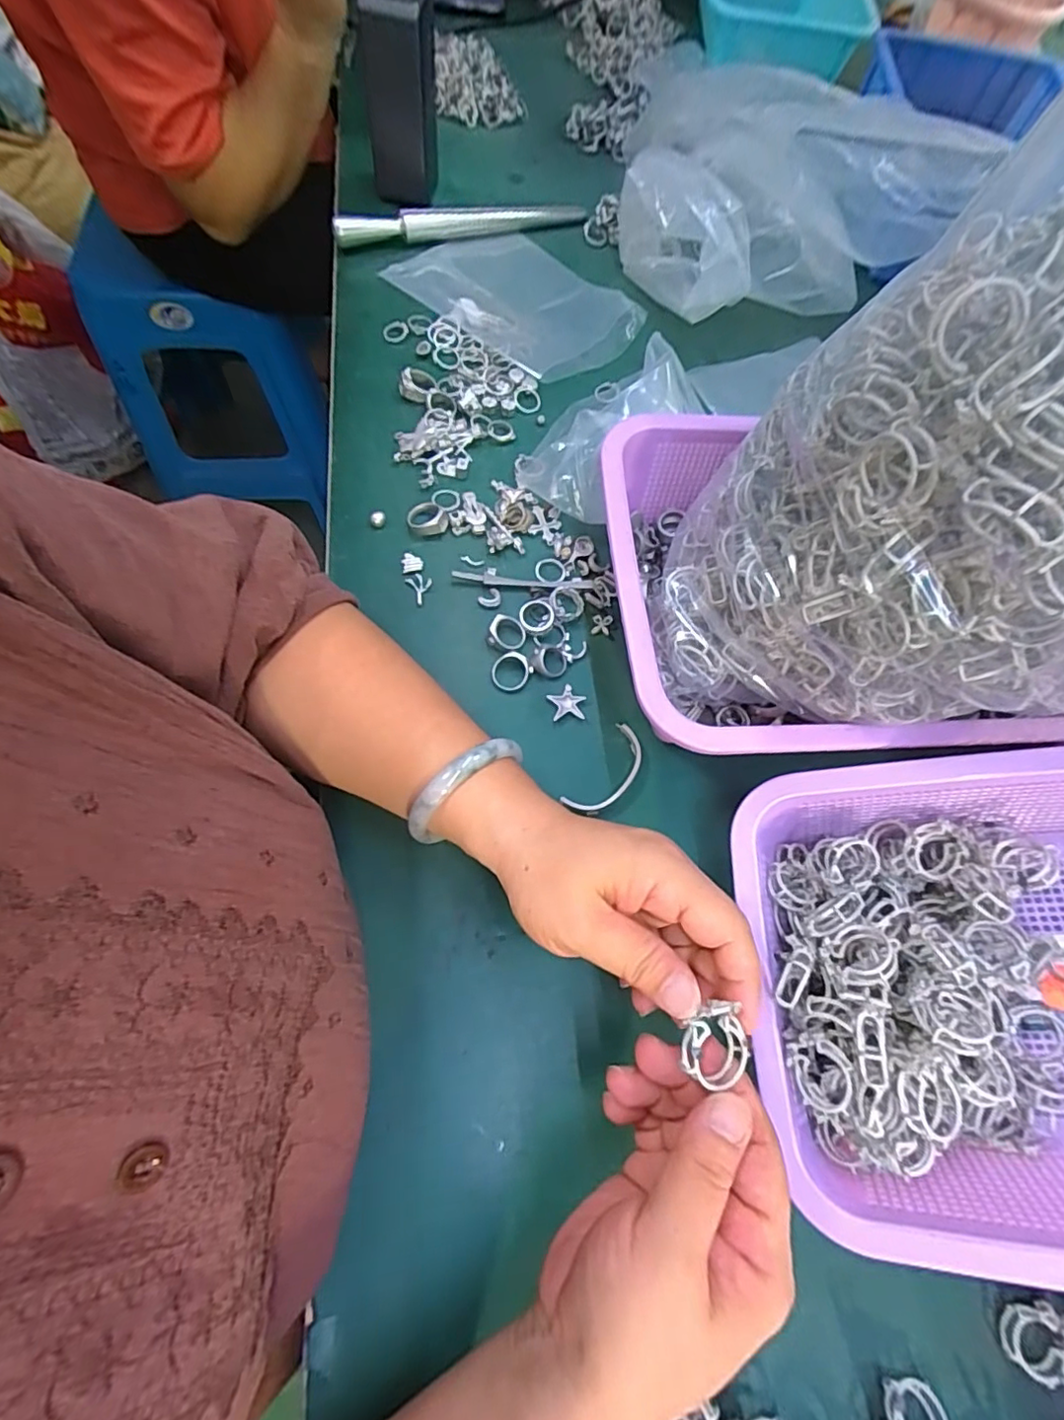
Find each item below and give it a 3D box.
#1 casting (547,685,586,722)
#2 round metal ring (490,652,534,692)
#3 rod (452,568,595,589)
[{"bbox_3d":[0.022,-0.004,0.370,0.022,0.006,0.022,-4,68,-7],"label":"casting"},{"bbox_3d":[-0.014,-0.025,0.371,0.026,0.005,0.024,2,68,-5],"label":"round metal ring"},{"bbox_3d":[-0.005,-0.091,0.402,0.096,0.005,0.013,6,67,-3],"label":"rod"}]

